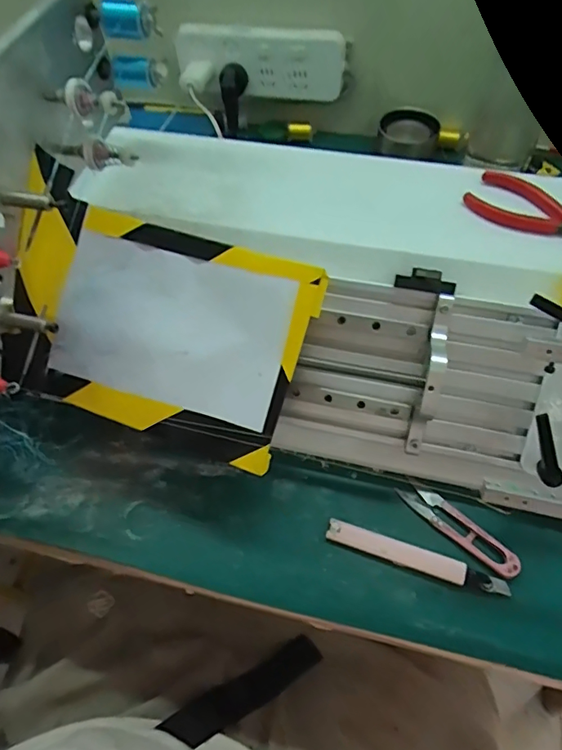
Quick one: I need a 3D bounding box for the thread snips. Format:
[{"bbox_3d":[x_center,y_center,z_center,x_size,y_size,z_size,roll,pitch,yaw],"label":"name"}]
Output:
[{"bbox_3d":[0.136,0.116,0.389,0.097,0.011,0.023,37,66,22],"label":"thread snips"}]

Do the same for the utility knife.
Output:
[{"bbox_3d":[0.099,0.135,0.374,0.132,0.008,0.015,16,60,12],"label":"utility knife"}]

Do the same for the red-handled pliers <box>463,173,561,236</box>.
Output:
[{"bbox_3d":[0.201,-0.118,0.383,0.119,0.013,0.045,37,66,22],"label":"red-handled pliers"}]

